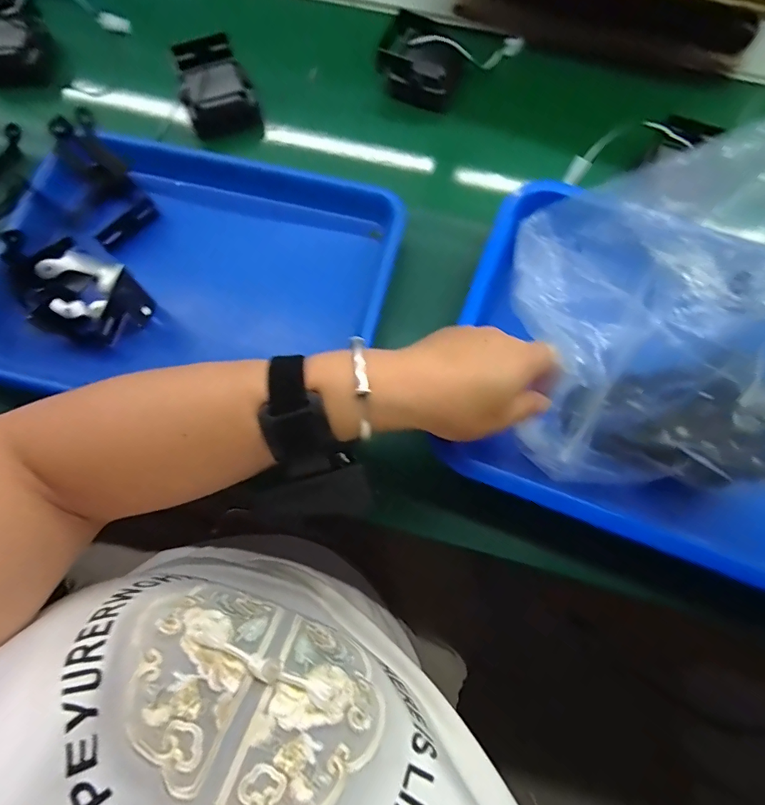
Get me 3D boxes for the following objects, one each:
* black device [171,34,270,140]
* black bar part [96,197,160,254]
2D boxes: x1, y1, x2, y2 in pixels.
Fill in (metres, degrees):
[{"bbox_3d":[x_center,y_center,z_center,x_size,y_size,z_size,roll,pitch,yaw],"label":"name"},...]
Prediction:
[{"bbox_3d":[-0.165,-0.317,0.444,0.074,0.044,0.093,-12,74,-4],"label":"black device"},{"bbox_3d":[-0.225,-0.157,0.387,0.008,0.020,0.056,40,77,10],"label":"black bar part"}]

